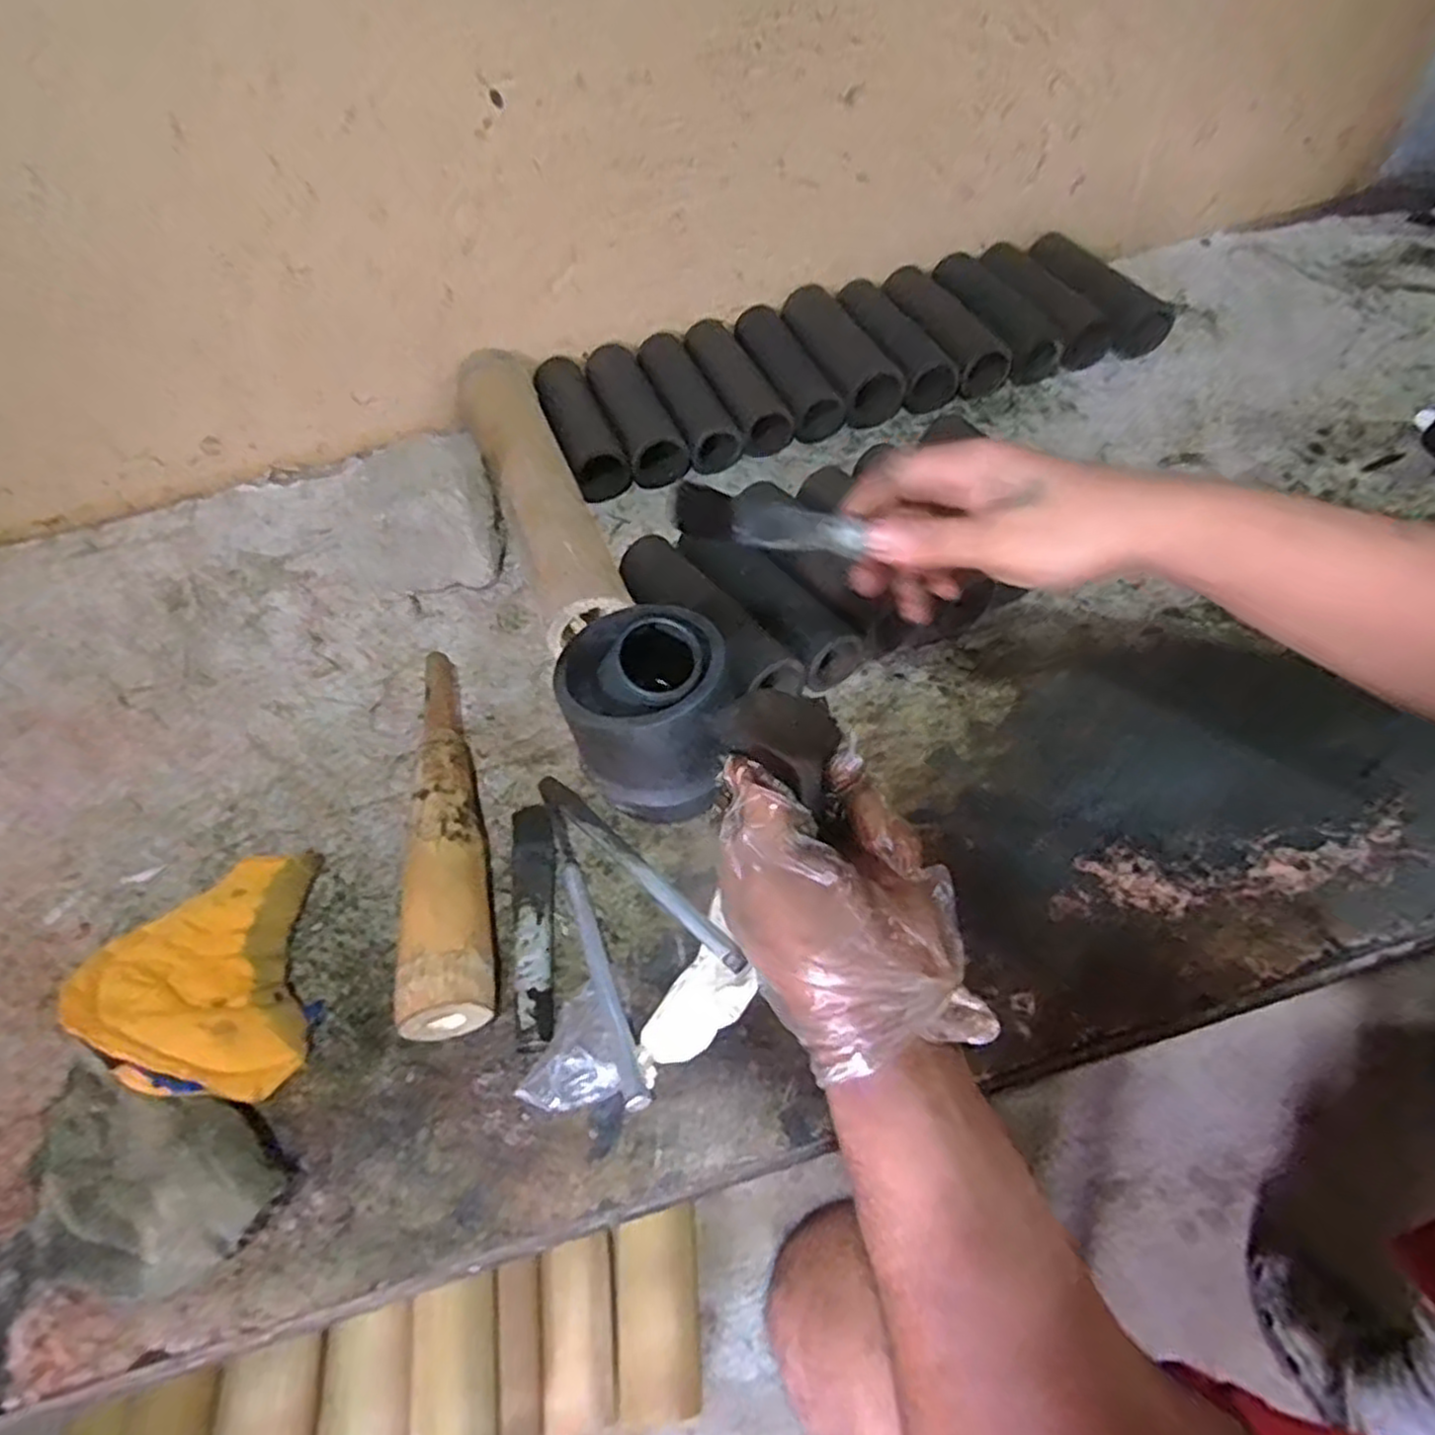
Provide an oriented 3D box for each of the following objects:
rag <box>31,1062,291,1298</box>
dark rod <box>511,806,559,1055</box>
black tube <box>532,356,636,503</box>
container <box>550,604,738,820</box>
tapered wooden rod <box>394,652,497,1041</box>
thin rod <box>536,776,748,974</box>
[{"bbox_3d":[-0.293,0.235,0.385,0.159,0.044,0.089,7,53,14],"label":"rag"},{"bbox_3d":[-0.111,0.120,0.468,0.030,0.013,0.154,-13,51,-2],"label":"dark rod"},{"bbox_3d":[-0.135,-0.286,0.747,0.057,0.052,0.192,-22,52,-9],"label":"black tube"},{"bbox_3d":[-0.043,-0.002,0.479,0.101,0.131,0.095,-4,51,5],"label":"container"},{"bbox_3d":[-0.171,0.061,0.500,0.047,0.053,0.279,-13,51,-2],"label":"tapered wooden rod"},{"bbox_3d":[-0.053,0.092,0.480,0.189,0.012,0.016,35,64,31],"label":"thin rod"}]

